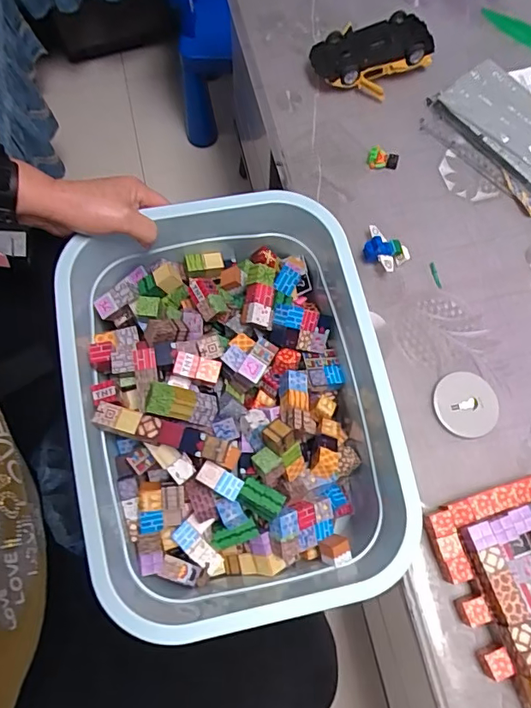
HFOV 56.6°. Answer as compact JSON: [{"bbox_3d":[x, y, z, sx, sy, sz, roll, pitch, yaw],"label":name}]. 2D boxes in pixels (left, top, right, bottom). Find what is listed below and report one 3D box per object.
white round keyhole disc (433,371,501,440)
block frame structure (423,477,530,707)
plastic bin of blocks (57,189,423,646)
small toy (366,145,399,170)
[{"bbox_3d":[0.205,0.052,0.505,0.063,0.009,0.067,0,73,-1],"label":"white round keyhole disc"},{"bbox_3d":[0.239,0.205,0.426,0.139,0.053,0.181,-17,74,-7],"label":"block frame structure"},{"bbox_3d":[-0.028,0.049,0.486,0.282,0.132,0.372,-9,73,-4],"label":"plastic bin of blocks"},{"bbox_3d":[0.142,-0.233,0.593,0.038,0.022,0.015,12,73,2],"label":"small toy"}]

